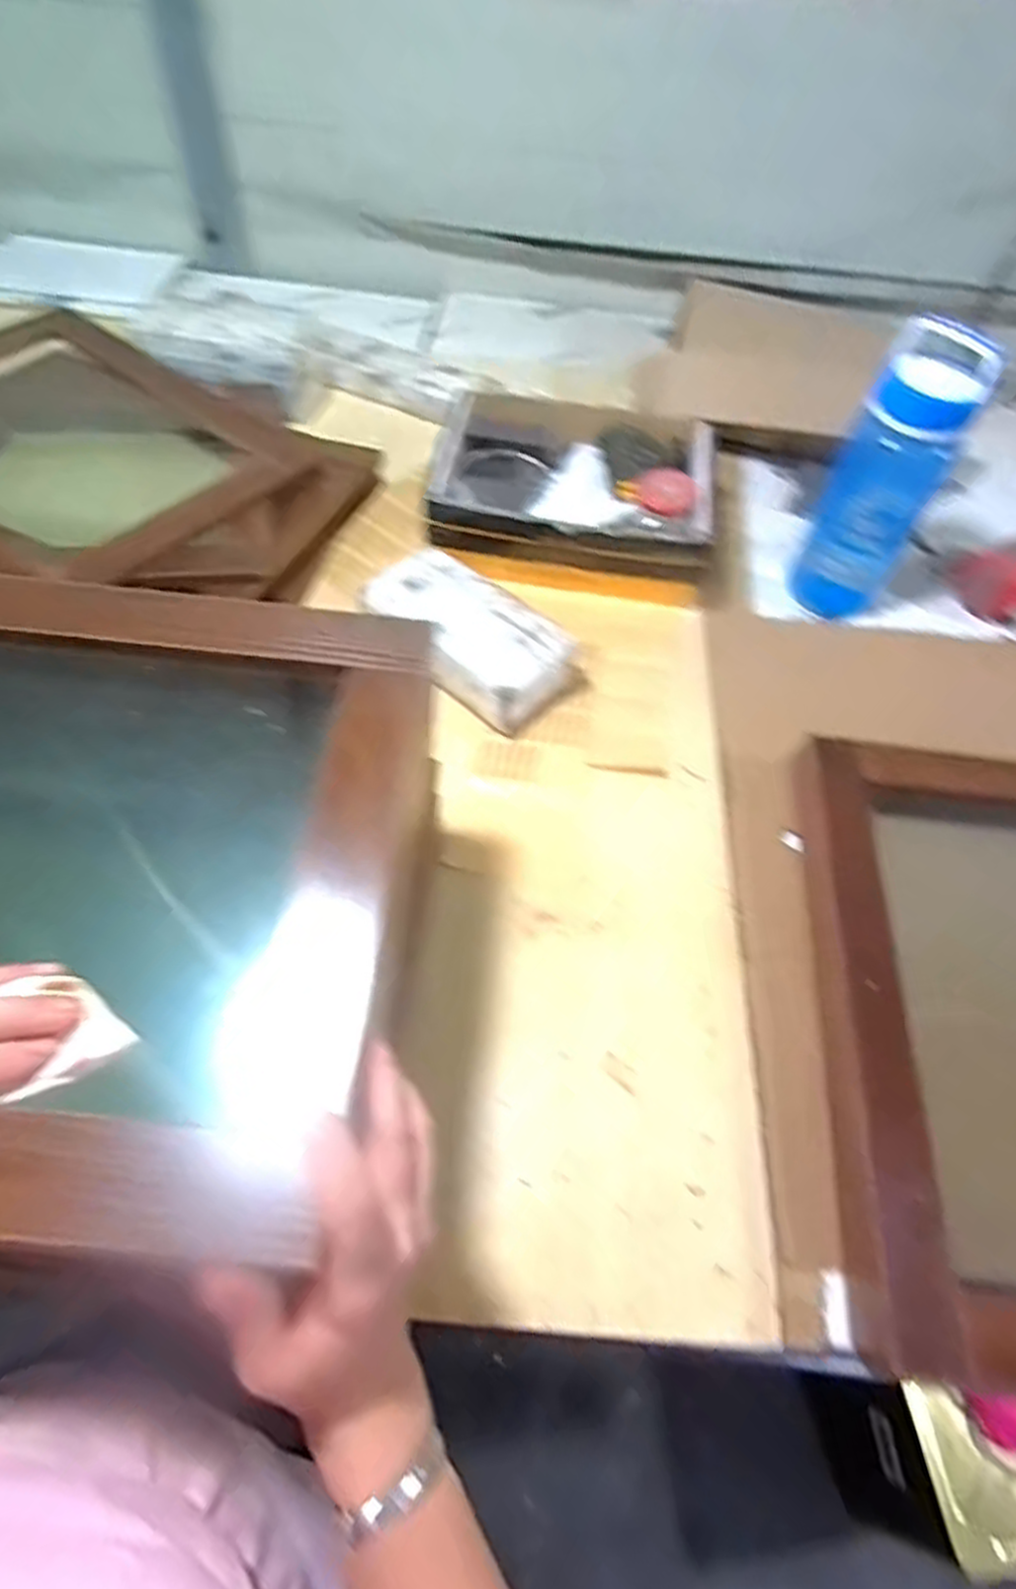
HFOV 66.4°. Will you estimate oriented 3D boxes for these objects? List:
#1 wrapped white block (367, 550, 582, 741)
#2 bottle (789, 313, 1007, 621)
[{"bbox_3d":[-0.043,-0.160,0.768,0.212,0.054,0.118,37,61,19],"label":"wrapped white block"},{"bbox_3d":[0.378,-0.303,0.796,0.092,0.302,0.067,34,60,17],"label":"bottle"}]

